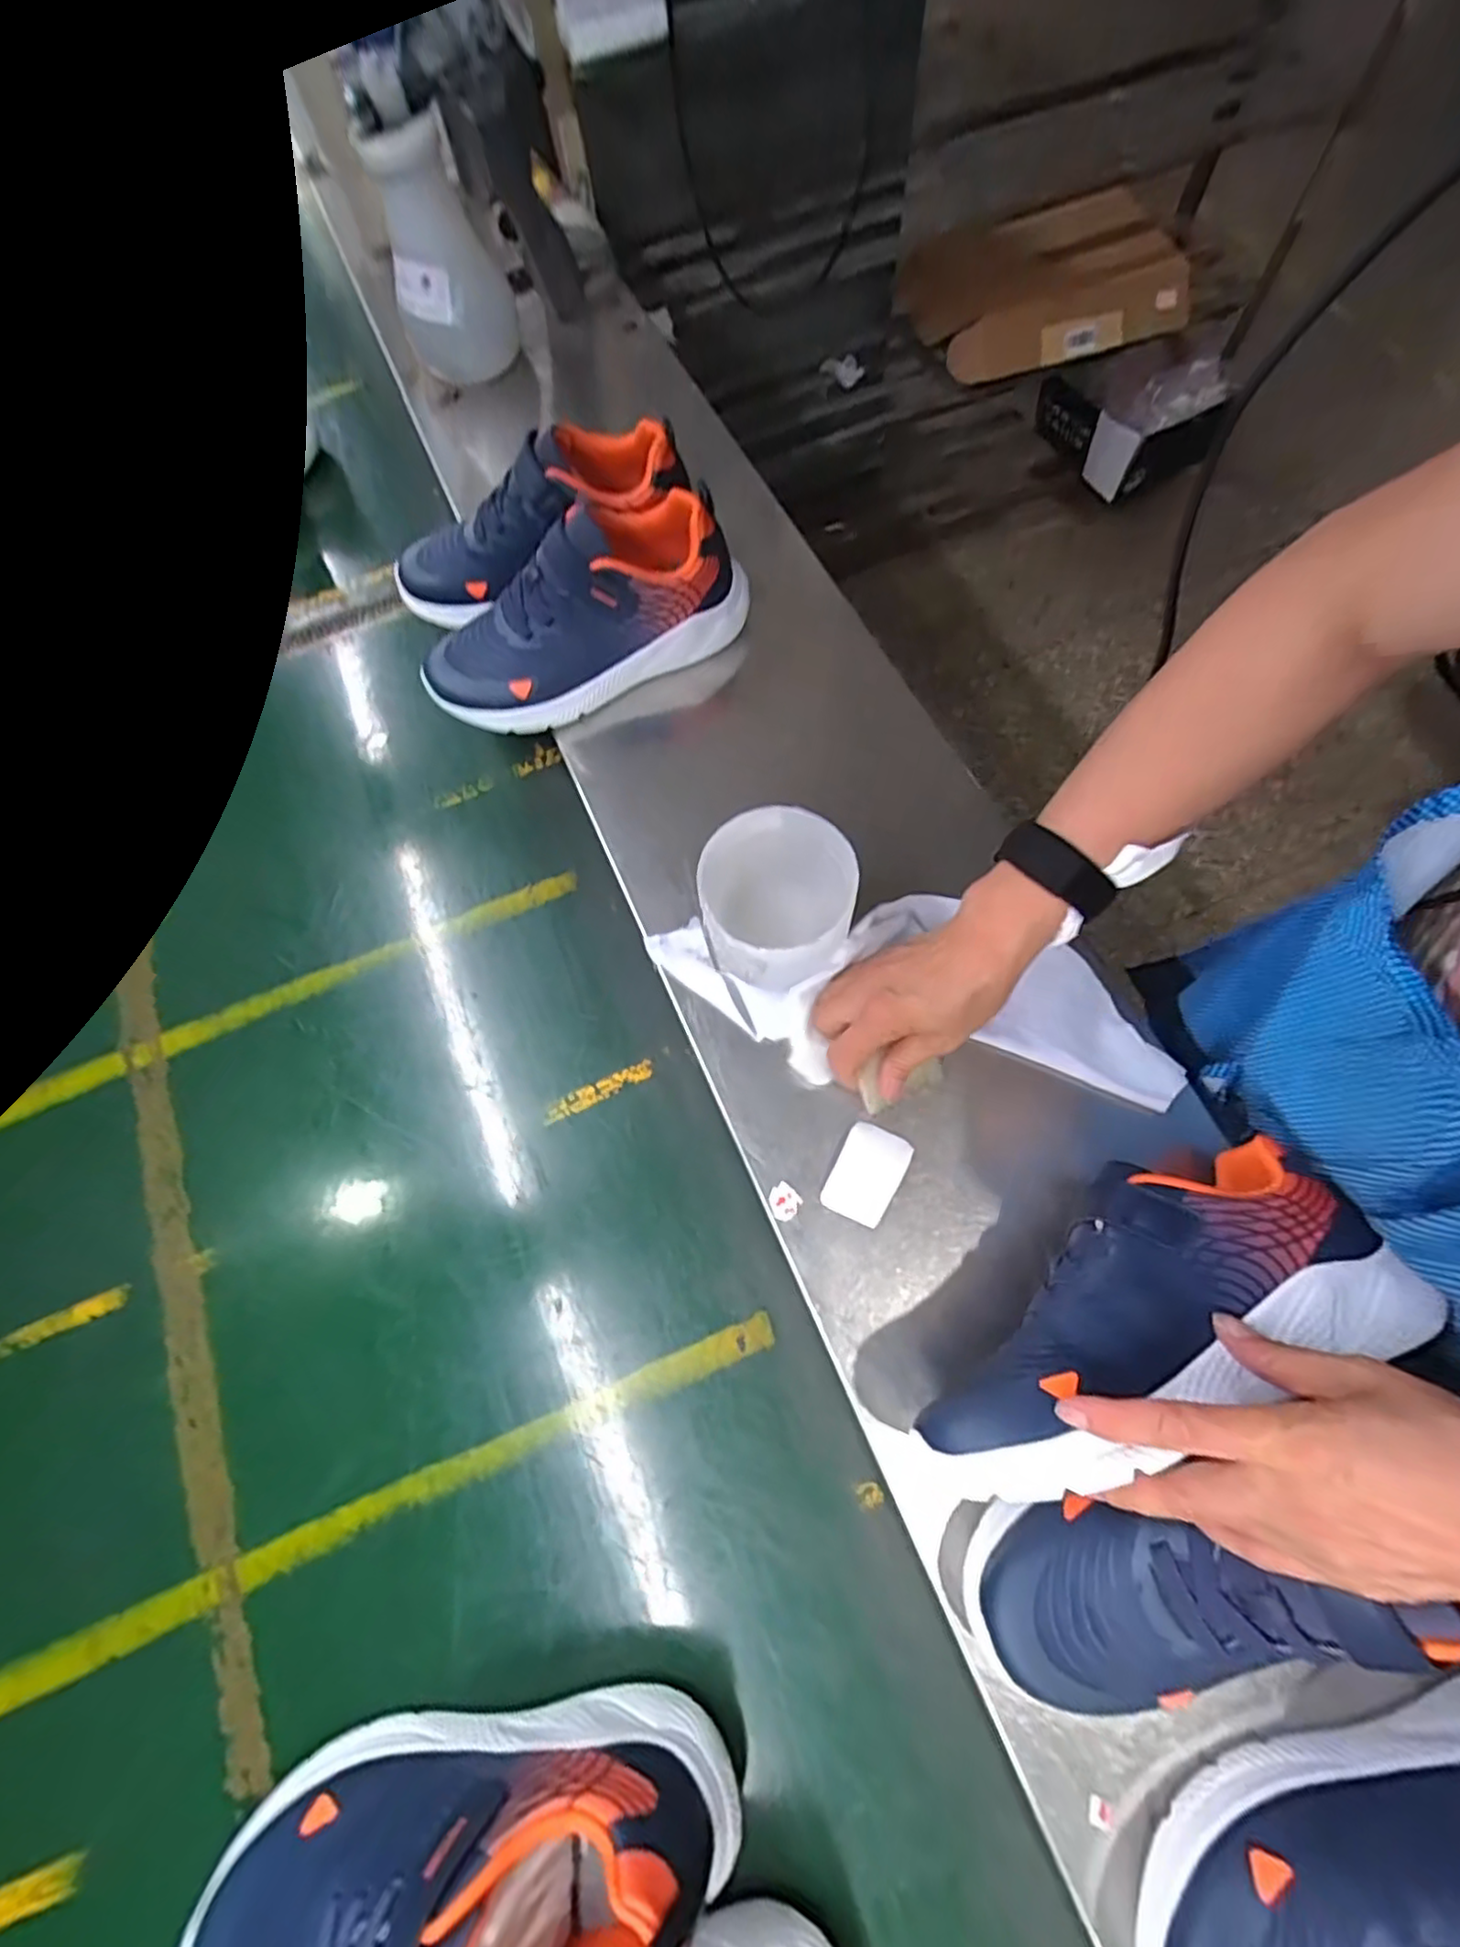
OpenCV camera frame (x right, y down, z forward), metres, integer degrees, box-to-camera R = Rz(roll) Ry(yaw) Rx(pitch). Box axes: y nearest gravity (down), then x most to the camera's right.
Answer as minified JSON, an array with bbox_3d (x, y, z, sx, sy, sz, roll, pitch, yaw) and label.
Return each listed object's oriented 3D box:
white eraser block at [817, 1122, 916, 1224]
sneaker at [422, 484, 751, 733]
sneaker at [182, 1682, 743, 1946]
[{"bbox_3d":[0.082,0.120,0.417,0.039,0.005,0.055,24,74,12],"label":"white eraser block"},{"bbox_3d":[-0.110,-0.269,0.517,0.244,0.101,0.090,-33,72,-7],"label":"sneaker"},{"bbox_3d":[-0.125,0.412,0.314,0.249,0.105,0.078,-10,71,1],"label":"sneaker"}]

